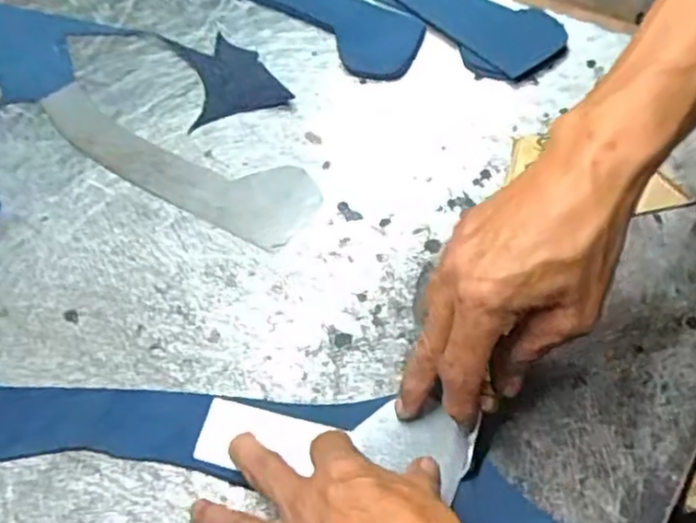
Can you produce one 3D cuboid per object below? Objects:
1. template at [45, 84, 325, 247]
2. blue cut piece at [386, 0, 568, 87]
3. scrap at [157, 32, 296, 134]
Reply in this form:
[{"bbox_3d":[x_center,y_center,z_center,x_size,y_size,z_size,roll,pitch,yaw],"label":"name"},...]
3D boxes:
[{"bbox_3d":[-0.129,-0.074,0.486,0.228,0.005,0.061,26,65,13],"label":"template"},{"bbox_3d":[0.093,-0.191,0.535,0.157,0.012,0.070,38,69,18],"label":"blue cut piece"},{"bbox_3d":[-0.094,-0.148,0.526,0.077,0.009,0.095,-15,63,-7],"label":"scrap"}]

